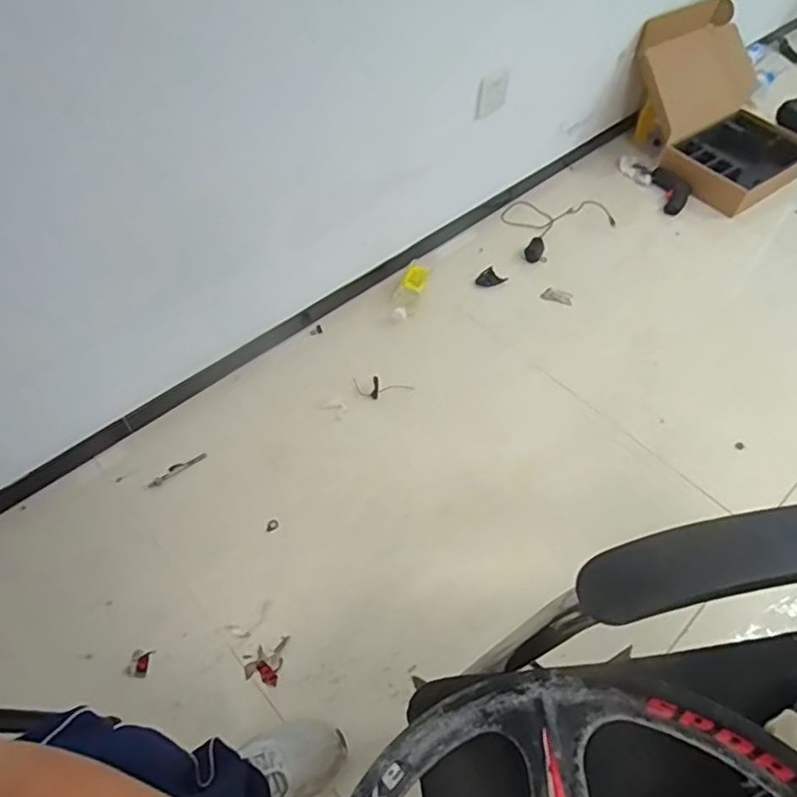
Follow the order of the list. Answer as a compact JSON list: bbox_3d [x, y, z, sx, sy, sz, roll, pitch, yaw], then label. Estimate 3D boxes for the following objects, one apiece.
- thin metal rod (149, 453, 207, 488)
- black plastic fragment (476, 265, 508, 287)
[{"bbox_3d":[-0.410,0.133,1.126,0.111,0.010,0.020,-32,60,-20],"label":"thin metal rod"},{"bbox_3d":[0.222,-0.284,1.455,0.057,0.006,0.068,43,68,10],"label":"black plastic fragment"}]

